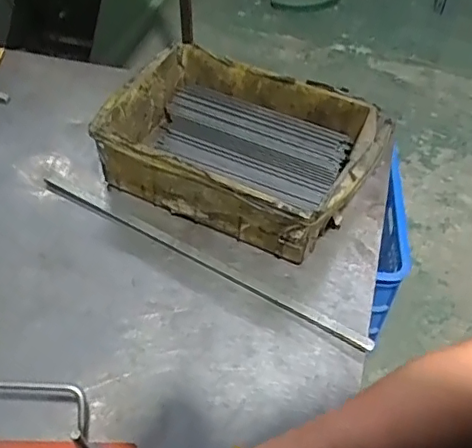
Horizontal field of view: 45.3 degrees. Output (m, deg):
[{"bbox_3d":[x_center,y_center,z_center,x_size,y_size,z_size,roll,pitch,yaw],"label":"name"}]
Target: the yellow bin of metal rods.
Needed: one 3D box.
[{"bbox_3d":[0.007,-0.081,0.576,0.255,0.075,0.177,21,53,18],"label":"yellow bin of metal rods"}]

